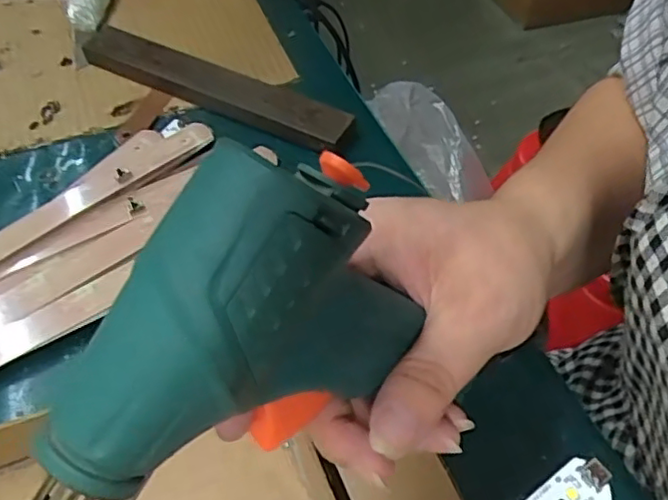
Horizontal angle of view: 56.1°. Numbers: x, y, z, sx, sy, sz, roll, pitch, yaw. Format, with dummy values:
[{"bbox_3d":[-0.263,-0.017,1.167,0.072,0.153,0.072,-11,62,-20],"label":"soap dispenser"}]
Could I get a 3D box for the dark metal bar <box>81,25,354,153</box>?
[{"bbox_3d":[-0.085,-0.116,0.436,0.211,0.019,0.030,23,55,19],"label":"dark metal bar"}]

